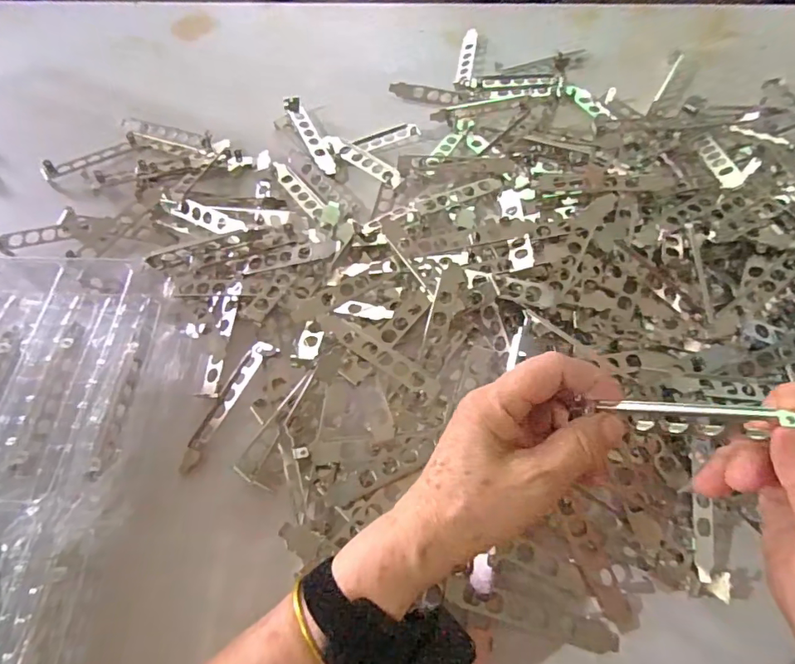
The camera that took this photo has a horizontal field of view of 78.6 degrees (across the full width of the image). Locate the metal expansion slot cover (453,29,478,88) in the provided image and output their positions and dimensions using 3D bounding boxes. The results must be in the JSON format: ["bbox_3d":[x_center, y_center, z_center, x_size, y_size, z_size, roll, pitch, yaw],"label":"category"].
[{"bbox_3d":[0.086,-0.338,0.600,0.019,0.006,0.114,9,63,5],"label":"metal expansion slot cover"}]

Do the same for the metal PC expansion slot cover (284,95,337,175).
[{"bbox_3d":[-0.098,-0.221,0.542,0.020,0.019,0.127,-22,64,-11],"label":"metal PC expansion slot cover"}]

